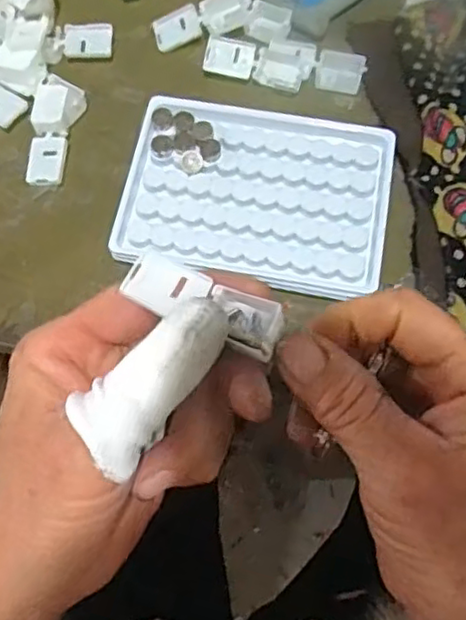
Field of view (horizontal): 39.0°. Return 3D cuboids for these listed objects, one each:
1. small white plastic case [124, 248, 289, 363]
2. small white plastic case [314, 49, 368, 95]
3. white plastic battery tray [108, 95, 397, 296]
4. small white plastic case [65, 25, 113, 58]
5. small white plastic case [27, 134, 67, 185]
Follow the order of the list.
[{"bbox_3d":[-0.009,-0.002,0.223,0.057,0.009,0.020,25,74,19],"label":"small white plastic case"},{"bbox_3d":[0.060,-0.134,0.371,0.026,0.010,0.020,15,69,7],"label":"small white plastic case"},{"bbox_3d":[0.012,-0.059,0.335,0.129,0.014,0.095,10,69,5],"label":"white plastic battery tray"},{"bbox_3d":[-0.083,-0.155,0.381,0.027,0.009,0.020,-1,68,0],"label":"small white plastic case"},{"bbox_3d":[-0.099,-0.080,0.352,0.018,0.007,0.028,6,69,3],"label":"small white plastic case"}]

